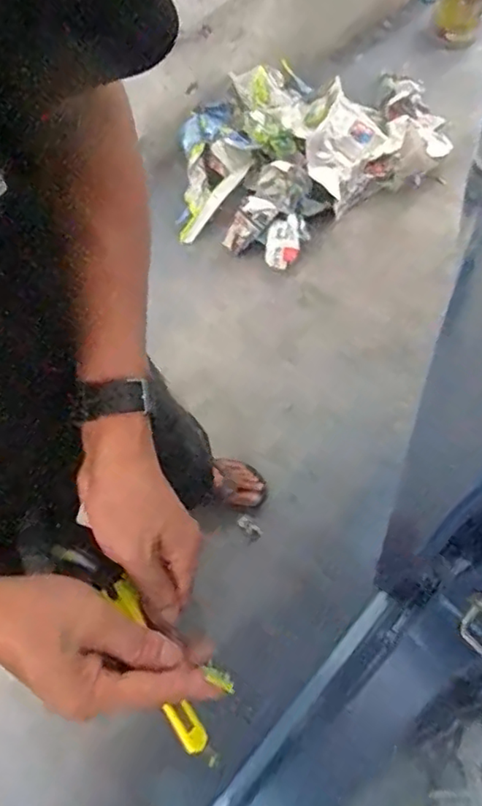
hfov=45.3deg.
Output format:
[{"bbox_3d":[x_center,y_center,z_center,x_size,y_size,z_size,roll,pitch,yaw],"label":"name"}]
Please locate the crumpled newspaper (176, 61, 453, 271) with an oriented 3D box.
[{"bbox_3d":[0.191,-0.748,1.647,0.910,0.166,0.558,-32,67,-14],"label":"crumpled newspaper"}]

